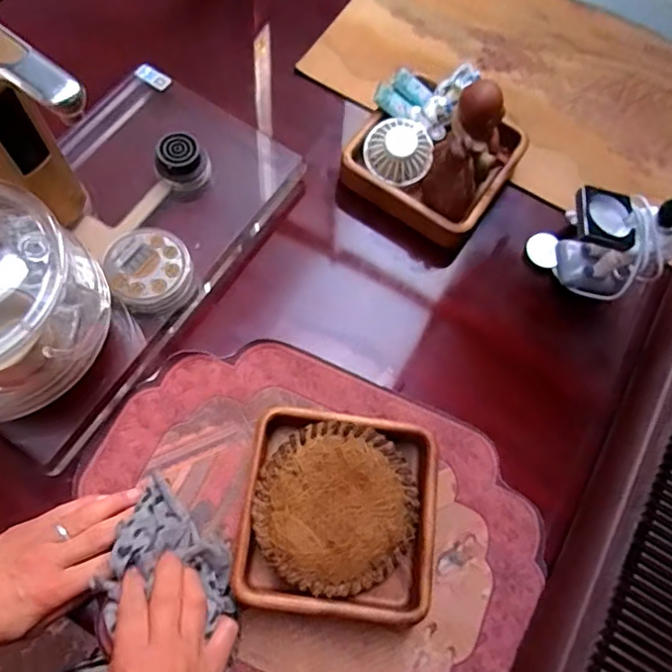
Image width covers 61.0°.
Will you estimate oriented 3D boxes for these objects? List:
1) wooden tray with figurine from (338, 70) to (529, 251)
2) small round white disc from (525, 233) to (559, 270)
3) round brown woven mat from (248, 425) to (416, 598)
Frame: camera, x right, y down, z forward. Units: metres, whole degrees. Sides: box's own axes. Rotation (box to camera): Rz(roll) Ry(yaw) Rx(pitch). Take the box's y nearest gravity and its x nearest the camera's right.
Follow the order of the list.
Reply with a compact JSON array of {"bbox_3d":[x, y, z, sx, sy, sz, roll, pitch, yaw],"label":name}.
[{"bbox_3d":[0.100,-0.186,0.551,0.145,0.102,0.148,32,70,11],"label":"wooden tray with figurine"},{"bbox_3d":[0.204,-0.085,0.566,0.034,0.004,0.034,0,85,2],"label":"small round white disc"},{"bbox_3d":[0.001,0.131,0.441,0.123,0.020,0.123,37,75,-5],"label":"round brown woven mat"}]

